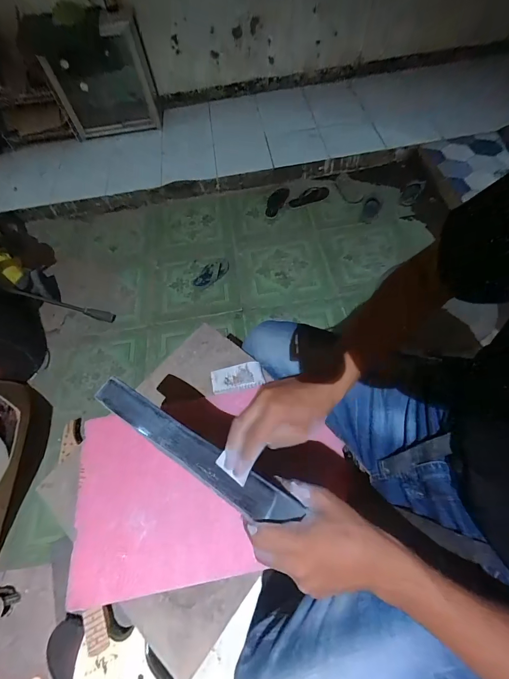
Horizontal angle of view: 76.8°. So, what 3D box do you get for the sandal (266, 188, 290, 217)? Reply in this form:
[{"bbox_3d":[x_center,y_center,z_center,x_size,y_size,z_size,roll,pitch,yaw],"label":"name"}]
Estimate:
[{"bbox_3d":[0.110,-0.696,1.626,0.079,0.034,0.196,29,78,15],"label":"sandal"}]

